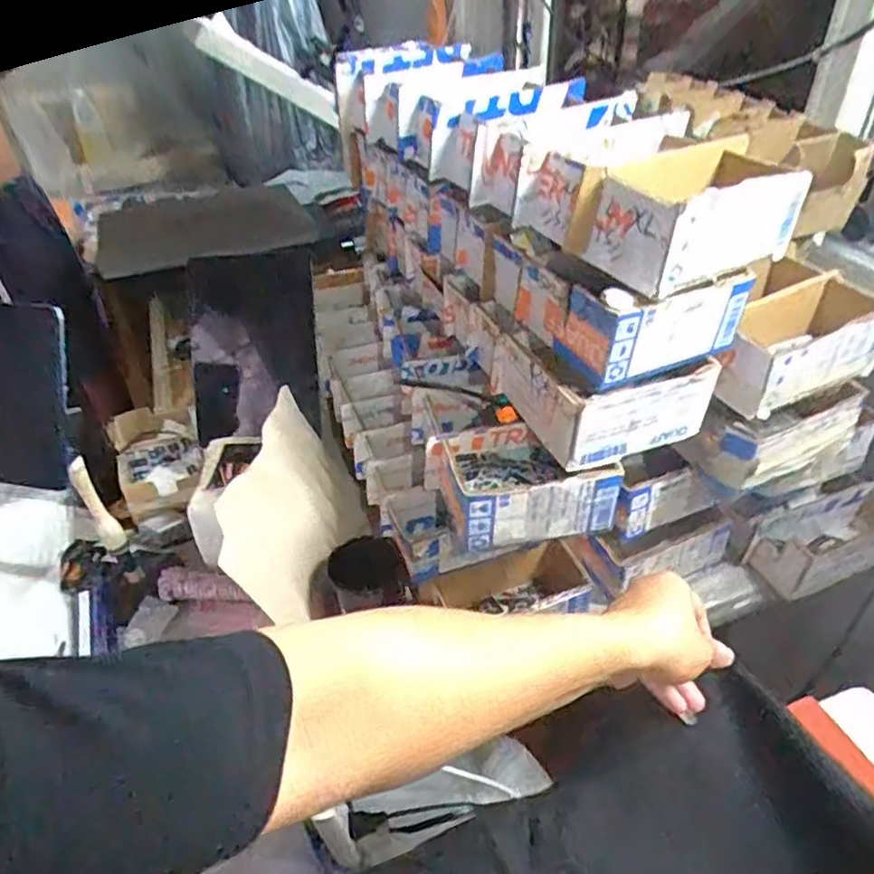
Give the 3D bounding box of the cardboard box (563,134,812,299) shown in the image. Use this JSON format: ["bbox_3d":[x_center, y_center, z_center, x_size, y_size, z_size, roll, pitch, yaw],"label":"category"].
[{"bbox_3d":[0.216,-0.185,0.543,0.179,0.073,0.093,-20,43,-22],"label":"cardboard box"}]

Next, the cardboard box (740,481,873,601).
[{"bbox_3d":[0.449,0.121,0.764,0.178,0.077,0.084,-13,41,-14],"label":"cardboard box"}]

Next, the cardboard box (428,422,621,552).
[{"bbox_3d":[0.082,0.044,0.638,0.150,0.069,0.099,-10,40,-11],"label":"cardboard box"}]

